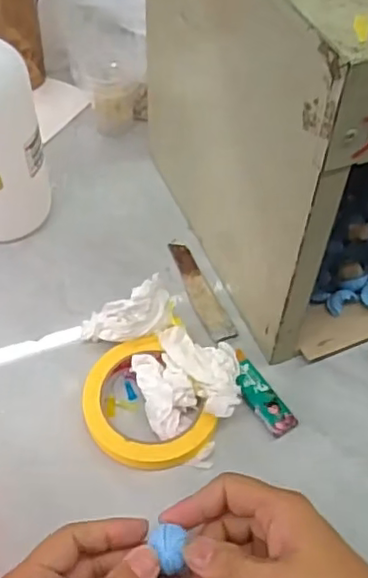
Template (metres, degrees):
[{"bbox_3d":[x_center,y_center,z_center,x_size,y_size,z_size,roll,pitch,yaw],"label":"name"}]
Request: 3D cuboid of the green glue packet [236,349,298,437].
[{"bbox_3d":[0.059,0.083,0.509,0.023,0.010,0.077,-27,58,-18],"label":"green glue packet"}]

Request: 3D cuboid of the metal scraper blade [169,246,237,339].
[{"bbox_3d":[0.013,0.000,0.578,0.022,0.005,0.118,-22,53,-9],"label":"metal scraper blade"}]

